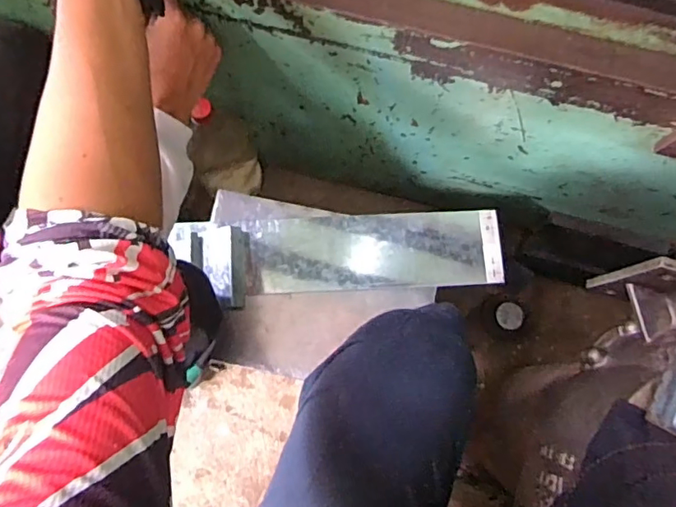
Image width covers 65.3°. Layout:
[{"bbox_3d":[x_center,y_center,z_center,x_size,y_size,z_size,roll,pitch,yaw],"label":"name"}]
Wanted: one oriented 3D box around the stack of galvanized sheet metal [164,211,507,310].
[{"bbox_3d":[0.004,0.000,0.732,0.443,0.036,0.112,-3,79,-1],"label":"stack of galvanized sheet metal"}]

